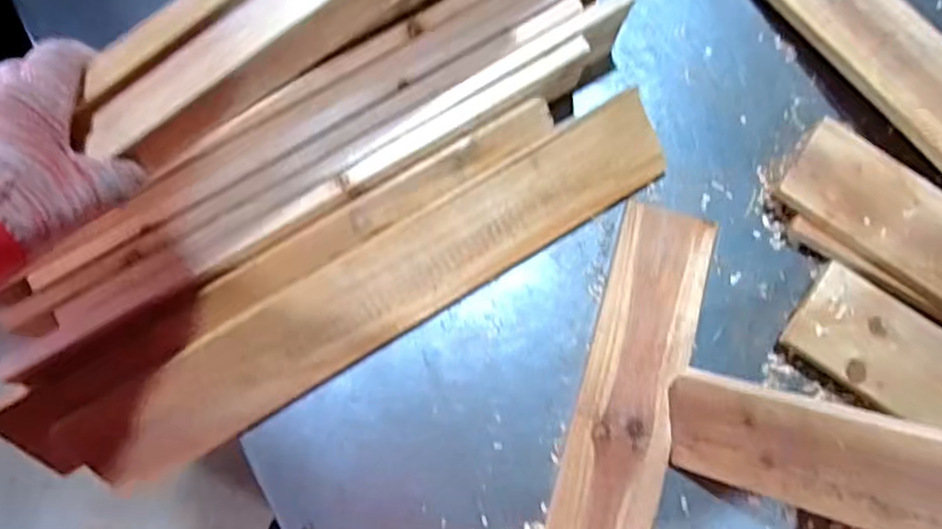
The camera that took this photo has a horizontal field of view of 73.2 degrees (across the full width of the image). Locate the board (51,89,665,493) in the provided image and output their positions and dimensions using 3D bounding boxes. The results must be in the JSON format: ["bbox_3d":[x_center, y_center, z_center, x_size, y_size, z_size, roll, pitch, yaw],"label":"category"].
[{"bbox_3d":[-0.068,0.020,0.505,0.499,0.012,0.084,-30,118,-6],"label":"board"}]

